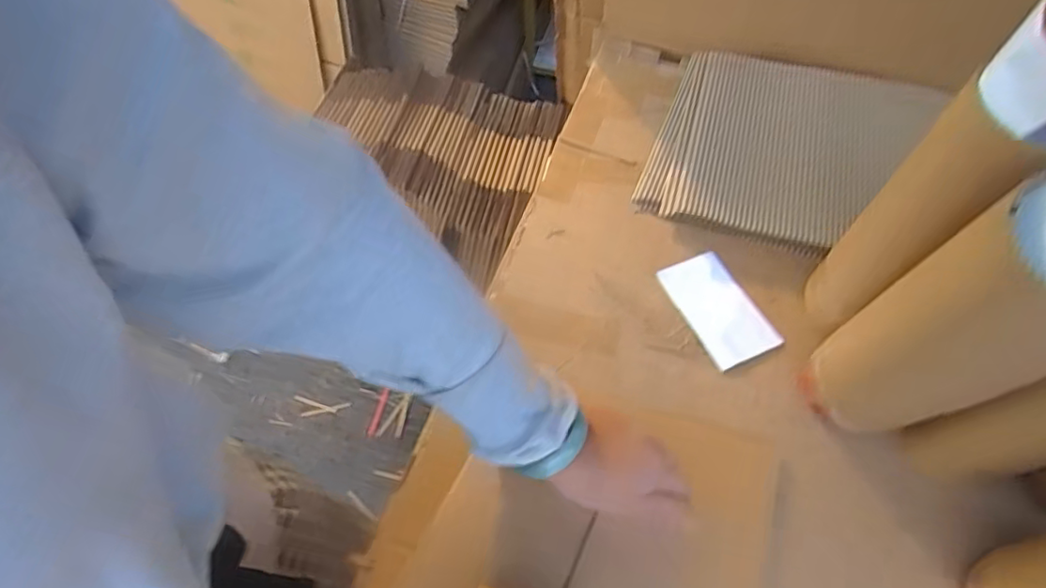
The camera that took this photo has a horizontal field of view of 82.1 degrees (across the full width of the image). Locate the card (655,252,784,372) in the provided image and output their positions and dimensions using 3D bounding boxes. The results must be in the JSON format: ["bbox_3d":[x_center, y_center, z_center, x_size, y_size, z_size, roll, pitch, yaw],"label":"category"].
[{"bbox_3d":[0.202,0.013,0.624,0.075,0.010,0.125,-23,58,-11],"label":"card"}]

